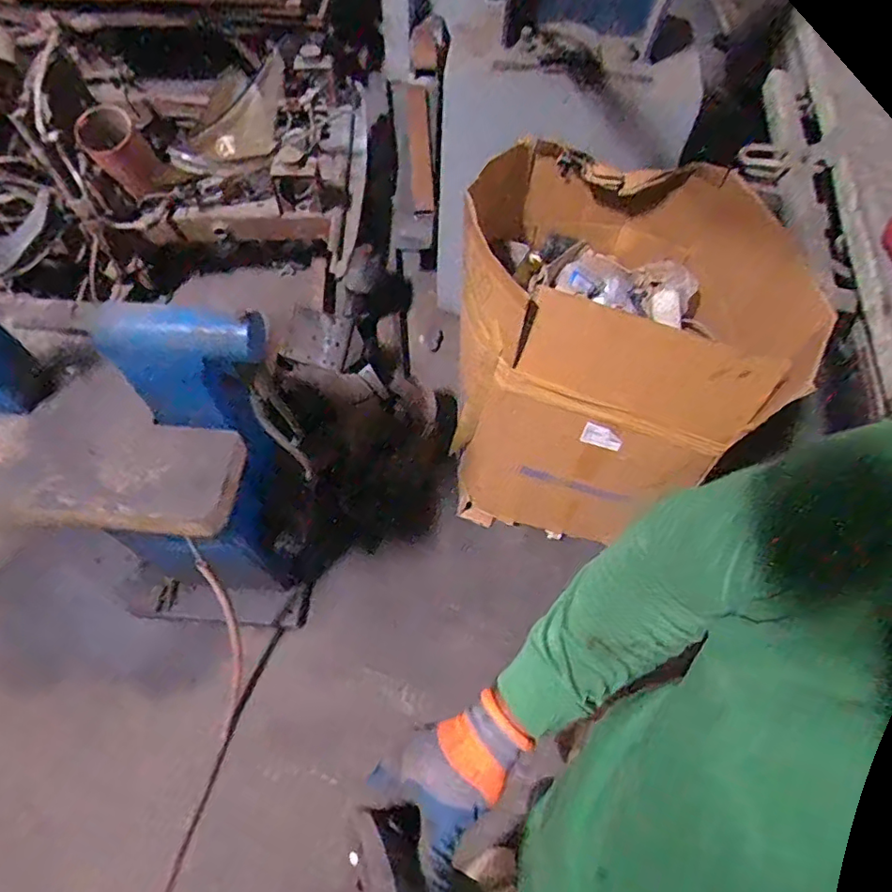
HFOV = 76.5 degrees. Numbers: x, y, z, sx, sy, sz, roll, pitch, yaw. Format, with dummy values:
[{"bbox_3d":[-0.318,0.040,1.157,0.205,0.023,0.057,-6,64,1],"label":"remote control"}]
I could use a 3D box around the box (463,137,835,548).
[{"bbox_3d":[0.370,-0.237,1.451,0.640,0.730,0.755,7,60,3],"label":"box"}]

